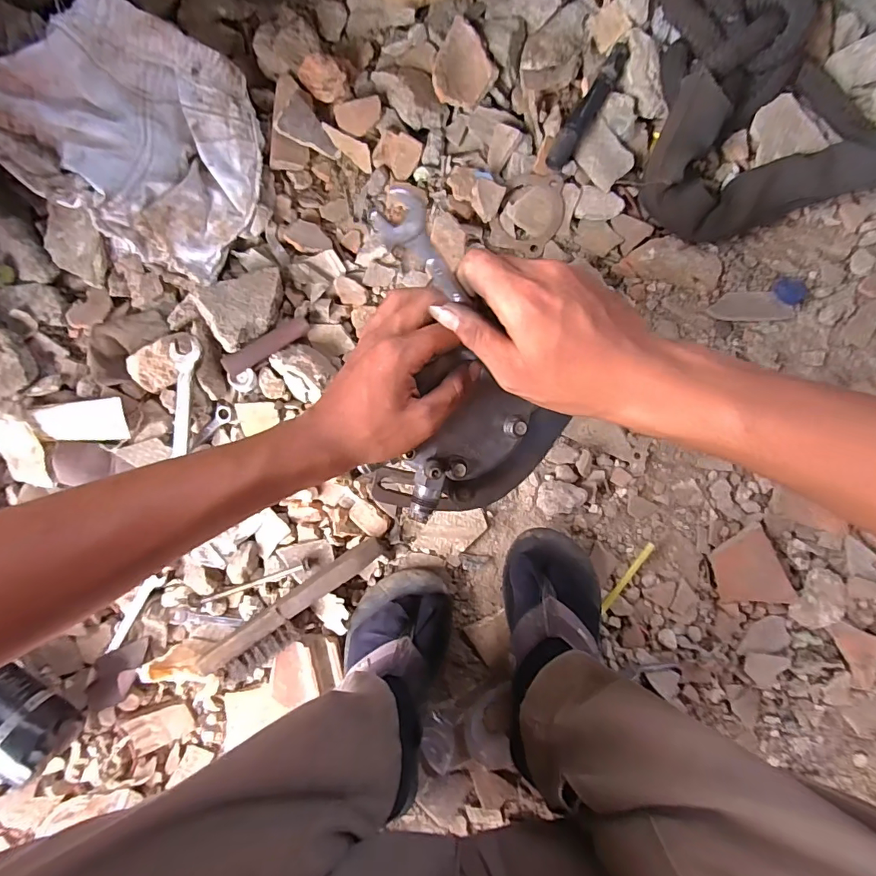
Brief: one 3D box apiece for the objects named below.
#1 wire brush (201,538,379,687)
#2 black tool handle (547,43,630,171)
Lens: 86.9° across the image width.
[{"bbox_3d":[-0.154,0.190,0.509,0.226,0.031,0.046,-37,91,-1],"label":"wire brush"},{"bbox_3d":[0.164,-0.361,0.511,0.022,0.030,0.140,32,91,-1],"label":"black tool handle"}]

